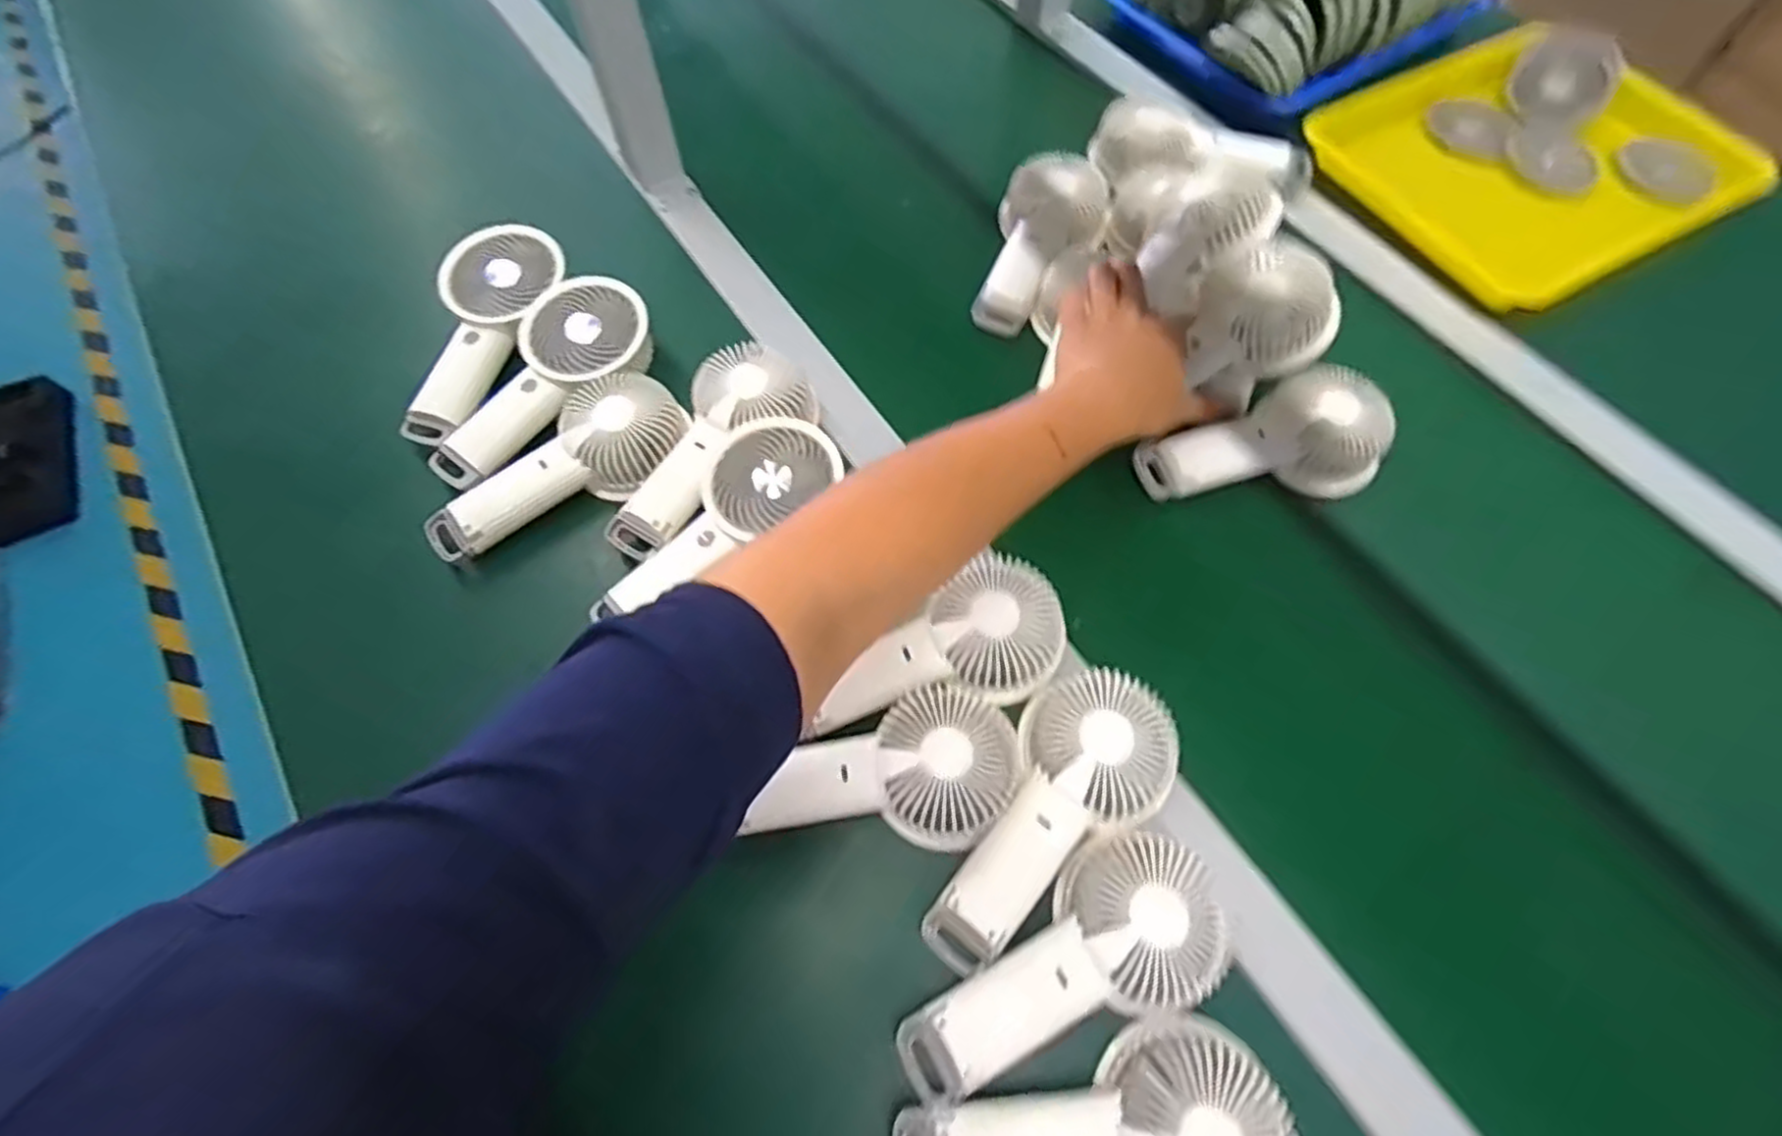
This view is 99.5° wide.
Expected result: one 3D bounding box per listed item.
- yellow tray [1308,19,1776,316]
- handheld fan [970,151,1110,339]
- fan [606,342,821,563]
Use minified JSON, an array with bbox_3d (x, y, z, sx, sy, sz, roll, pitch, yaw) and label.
[{"bbox_3d":[0.557,-0.368,0.660,0.293,0.031,0.277,-31,68,-13],"label":"yellow tray"},{"bbox_3d":[0.120,-0.262,0.610,0.085,0.043,0.163,18,66,9],"label":"handheld fan"},{"bbox_3d":[-0.124,-0.082,0.526,0.080,0.040,0.172,30,69,14],"label":"fan"}]

